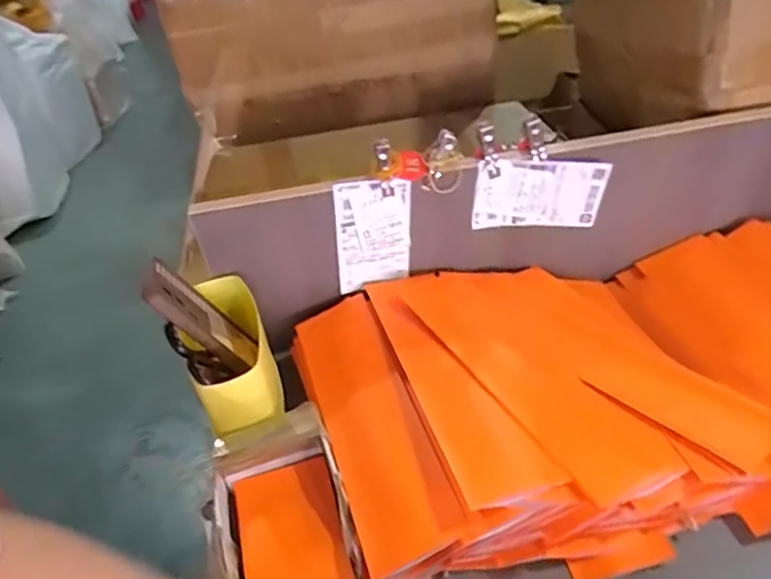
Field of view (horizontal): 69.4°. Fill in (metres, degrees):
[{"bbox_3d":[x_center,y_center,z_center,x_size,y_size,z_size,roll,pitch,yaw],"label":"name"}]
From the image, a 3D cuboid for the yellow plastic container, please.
[{"bbox_3d":[-0.149,0.056,0.540,0.068,0.065,0.155,-18,41,-13],"label":"yellow plastic container"}]

